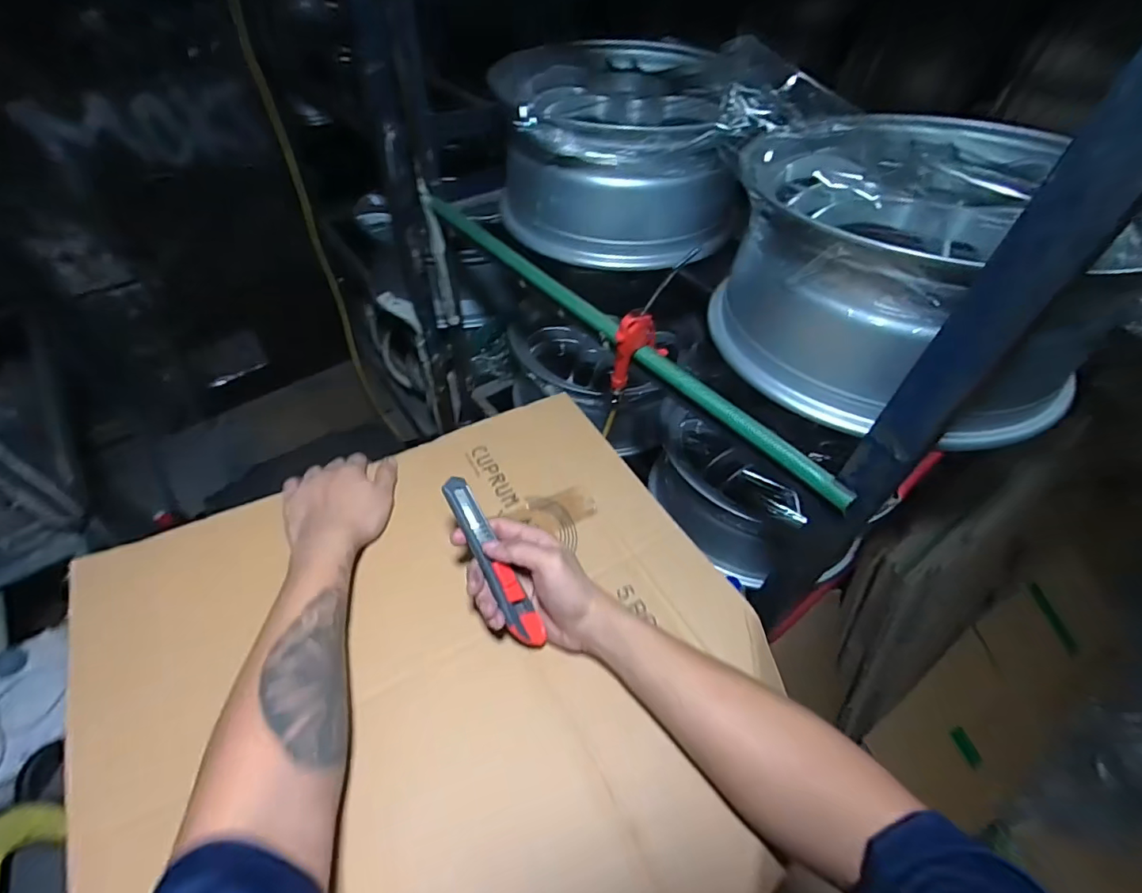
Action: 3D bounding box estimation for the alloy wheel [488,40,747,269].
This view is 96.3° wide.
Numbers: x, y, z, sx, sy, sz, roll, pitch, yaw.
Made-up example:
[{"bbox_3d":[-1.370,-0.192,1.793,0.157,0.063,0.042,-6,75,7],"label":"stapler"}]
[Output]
[{"bbox_3d":[0.059,-0.505,0.923,0.364,0.250,0.387,2,50,-2],"label":"alloy wheel"}]

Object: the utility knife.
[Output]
[{"bbox_3d":[-0.068,0.101,0.449,0.025,0.015,0.161,-25,83,-22],"label":"utility knife"}]

